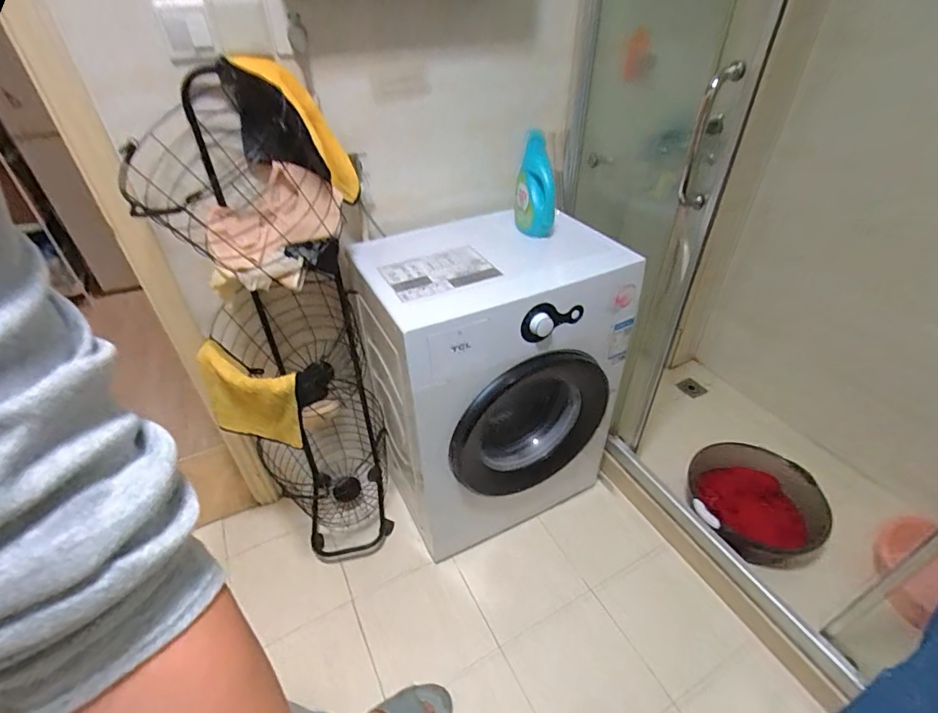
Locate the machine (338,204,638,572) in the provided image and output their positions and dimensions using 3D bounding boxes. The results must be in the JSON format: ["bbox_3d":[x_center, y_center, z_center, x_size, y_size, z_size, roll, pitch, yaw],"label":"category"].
[{"bbox_3d":[0.072,0.066,1.314,0.621,0.790,0.505,-21,43,-22],"label":"machine"}]

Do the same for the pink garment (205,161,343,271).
[{"bbox_3d":[-0.415,-0.303,0.974,0.270,0.127,0.217,-17,42,-18],"label":"pink garment"}]

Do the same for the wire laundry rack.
[{"bbox_3d":[-0.448,0.029,1.154,0.377,1.188,0.340,12,42,16],"label":"wire laundry rack"}]

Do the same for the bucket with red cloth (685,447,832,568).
[{"bbox_3d":[0.843,0.440,1.376,0.336,0.145,0.344,-32,48,-31],"label":"bucket with red cloth"}]

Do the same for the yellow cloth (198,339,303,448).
[{"bbox_3d":[-0.475,0.102,1.021,0.249,0.224,0.068,16,43,20],"label":"yellow cloth"}]

